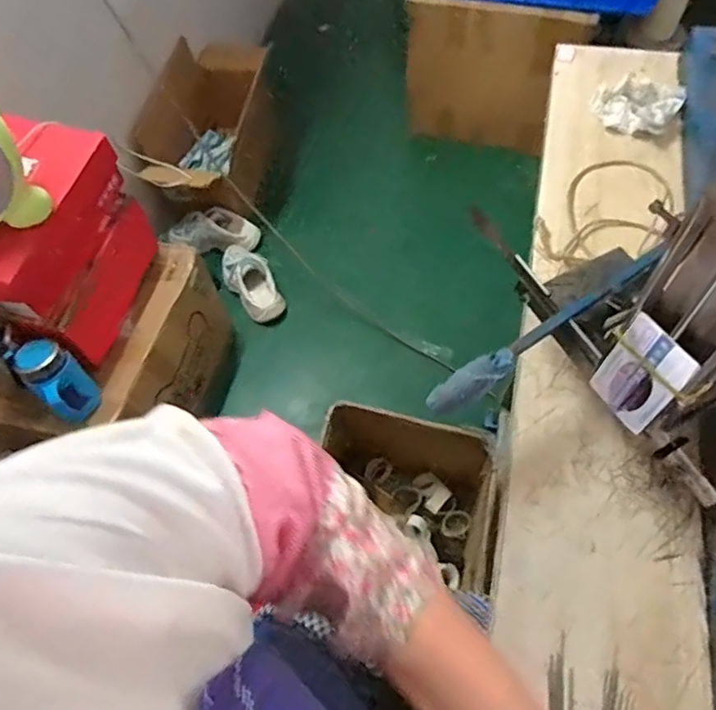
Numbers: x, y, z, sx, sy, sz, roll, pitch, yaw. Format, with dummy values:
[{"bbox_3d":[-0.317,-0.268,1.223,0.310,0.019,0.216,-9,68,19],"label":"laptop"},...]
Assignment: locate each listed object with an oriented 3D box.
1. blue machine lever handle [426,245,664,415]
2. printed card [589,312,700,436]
[{"bbox_3d":[0.174,-0.025,0.493,0.269,0.020,0.028,-30,63,-13],"label":"blue machine lever handle"},{"bbox_3d":[0.207,0.015,0.419,0.004,0.083,0.055,-18,55,-22],"label":"printed card"}]

